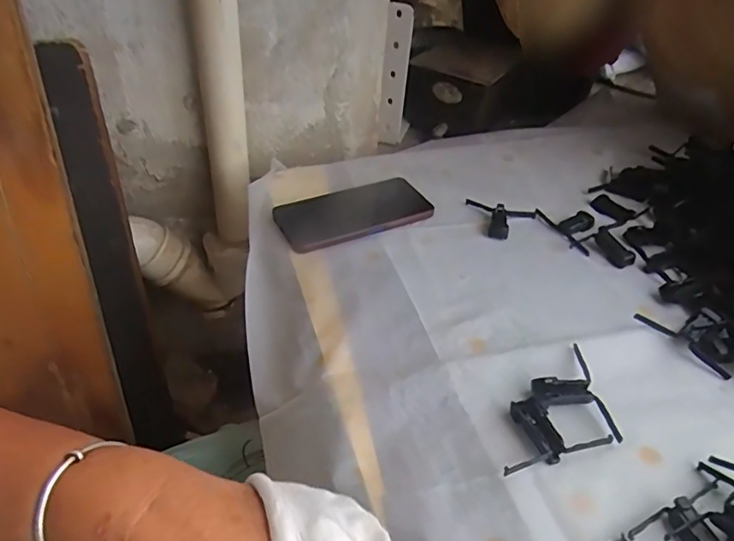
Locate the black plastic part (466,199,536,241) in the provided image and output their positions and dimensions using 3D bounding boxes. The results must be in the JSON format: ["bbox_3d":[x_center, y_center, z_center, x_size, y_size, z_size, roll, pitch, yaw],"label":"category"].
[{"bbox_3d":[0.145,-0.057,0.587,0.076,0.015,0.062,13,41,11],"label":"black plastic part"}]

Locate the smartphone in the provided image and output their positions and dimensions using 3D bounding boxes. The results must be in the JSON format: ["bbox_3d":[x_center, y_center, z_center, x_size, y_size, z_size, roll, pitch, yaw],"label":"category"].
[{"bbox_3d":[-0.014,-0.065,0.582,0.164,0.013,0.085,-15,43,-21],"label":"smartphone"}]

